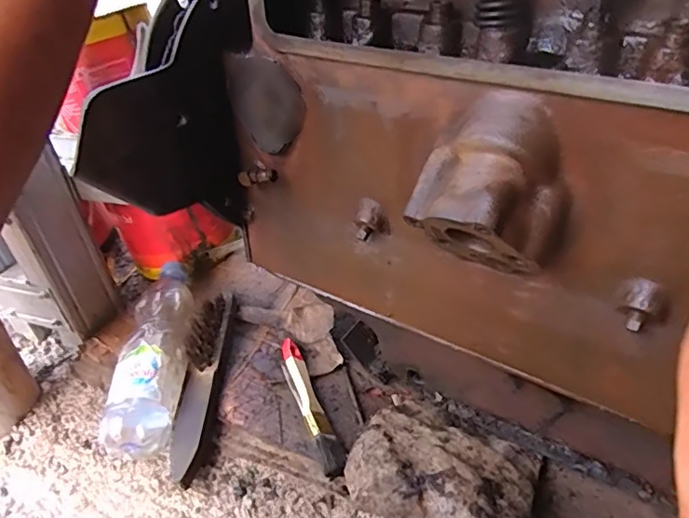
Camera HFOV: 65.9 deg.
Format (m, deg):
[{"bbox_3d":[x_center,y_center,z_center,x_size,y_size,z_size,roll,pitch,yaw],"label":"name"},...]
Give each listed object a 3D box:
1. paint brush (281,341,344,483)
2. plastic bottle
[{"bbox_3d":[-0.035,0.148,0.539,0.024,0.027,0.170,-16,39,-15],"label":"paint brush"},{"bbox_3d":[-0.206,0.096,0.588,0.064,0.059,0.238,-4,37,0],"label":"plastic bottle"}]

